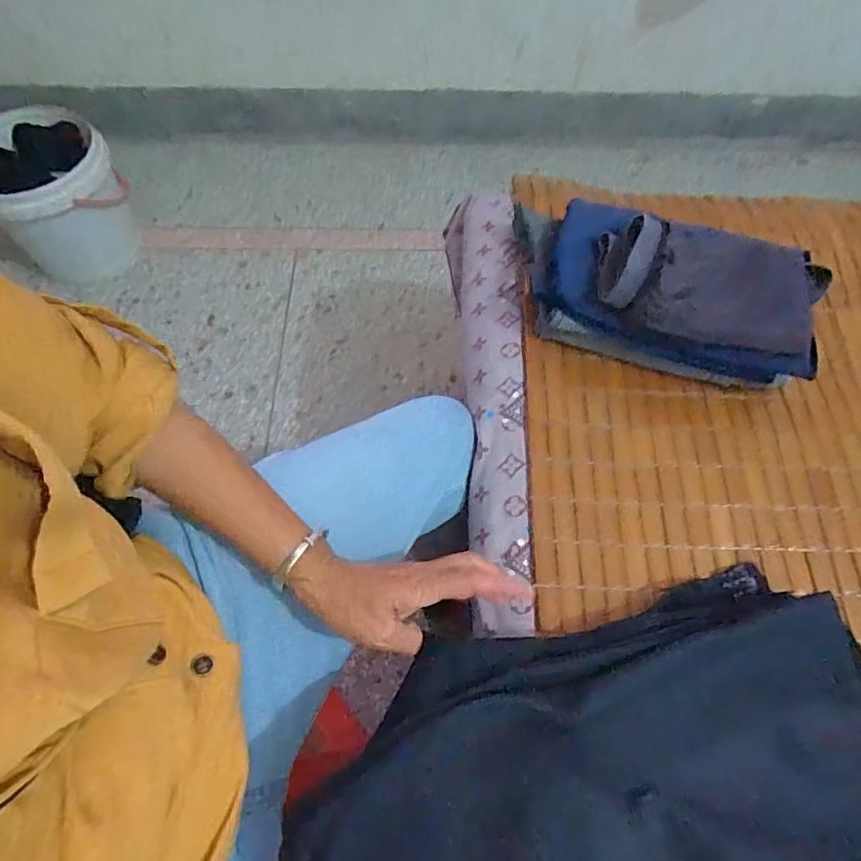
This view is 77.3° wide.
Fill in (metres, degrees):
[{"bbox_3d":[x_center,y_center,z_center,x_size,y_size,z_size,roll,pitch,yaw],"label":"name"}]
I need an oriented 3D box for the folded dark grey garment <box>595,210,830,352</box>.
[{"bbox_3d":[0.274,-0.156,0.533,0.209,0.041,0.133,18,64,9],"label":"folded dark grey garment"}]

